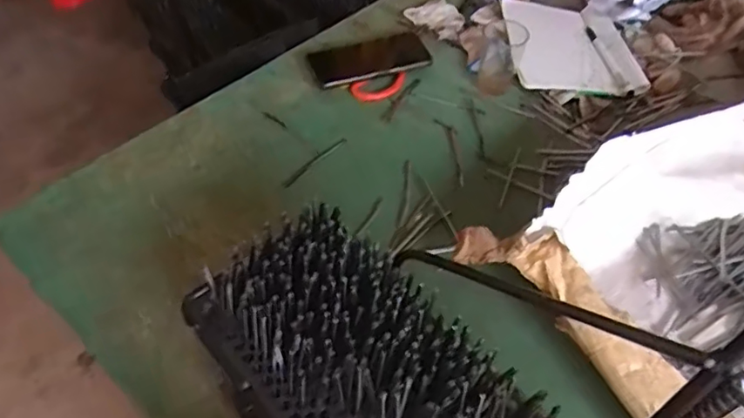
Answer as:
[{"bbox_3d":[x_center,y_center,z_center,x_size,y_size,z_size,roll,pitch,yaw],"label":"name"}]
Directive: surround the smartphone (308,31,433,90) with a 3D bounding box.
[{"bbox_3d":[-0.005,-0.210,0.779,0.155,0.013,0.088,-16,52,-8],"label":"smartphone"}]

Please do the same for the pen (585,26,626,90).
[{"bbox_3d":[0.323,-0.213,0.780,0.013,0.012,0.149,-3,50,-3],"label":"pen"}]

